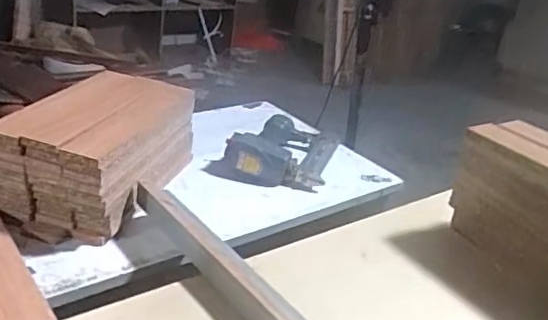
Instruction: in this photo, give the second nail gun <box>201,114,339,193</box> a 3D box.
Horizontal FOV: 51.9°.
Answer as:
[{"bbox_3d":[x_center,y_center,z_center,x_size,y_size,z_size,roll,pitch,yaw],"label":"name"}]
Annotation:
[{"bbox_3d":[0.010,-0.018,1.030,0.203,0.068,0.220,13,26,12],"label":"second nail gun"}]

